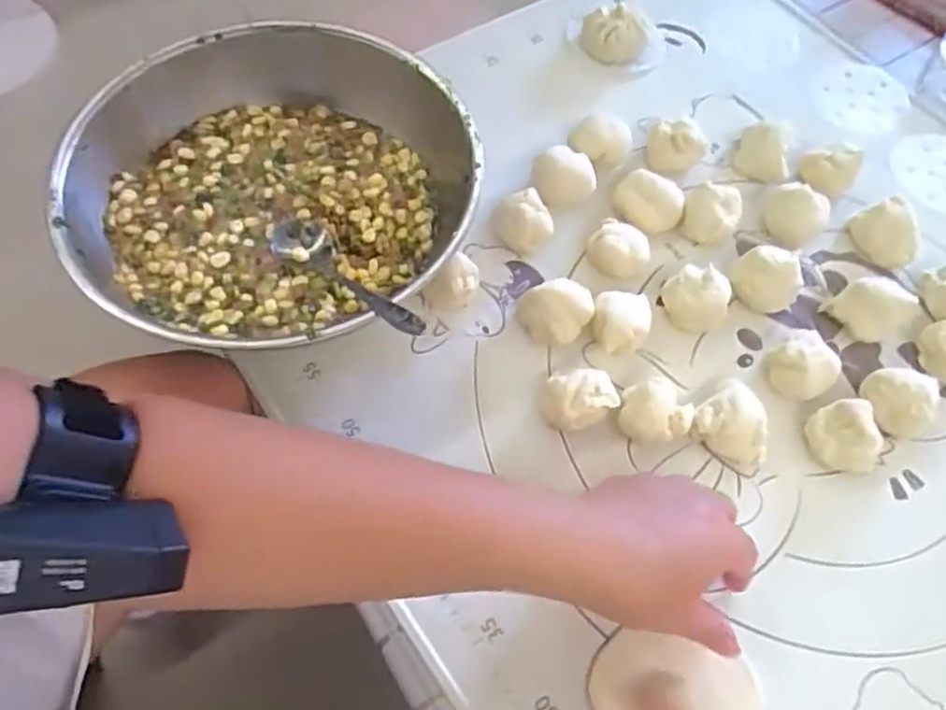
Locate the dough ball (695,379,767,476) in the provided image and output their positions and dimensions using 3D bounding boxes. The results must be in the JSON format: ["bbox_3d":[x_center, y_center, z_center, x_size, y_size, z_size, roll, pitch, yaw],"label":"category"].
[{"bbox_3d":[0.170,0.047,0.449,0.044,0.028,0.050,-38,71,-19],"label":"dough ball"}]

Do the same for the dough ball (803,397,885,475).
[{"bbox_3d":[0.235,0.052,0.447,0.035,0.029,0.044,-15,65,-10],"label":"dough ball"}]

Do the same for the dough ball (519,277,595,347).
[{"bbox_3d":[0.056,-0.030,0.482,0.046,0.031,0.045,-27,68,-15],"label":"dough ball"}]

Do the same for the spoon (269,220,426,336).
[{"bbox_3d":[-0.080,-0.045,0.435,0.034,0.018,0.156,-35,48,-18],"label":"spoon"}]

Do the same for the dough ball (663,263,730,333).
[{"bbox_3d":[0.156,-0.039,0.491,0.045,0.029,0.038,30,66,12],"label":"dough ball"}]

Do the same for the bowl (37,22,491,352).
[{"bbox_3d":[-0.133,-0.108,0.487,0.256,0.076,0.256,1,63,-2],"label":"bowl"}]

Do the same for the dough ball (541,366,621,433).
[{"bbox_3d":[0.069,0.029,0.454,0.046,0.027,0.037,-6,64,-6],"label":"dough ball"}]

